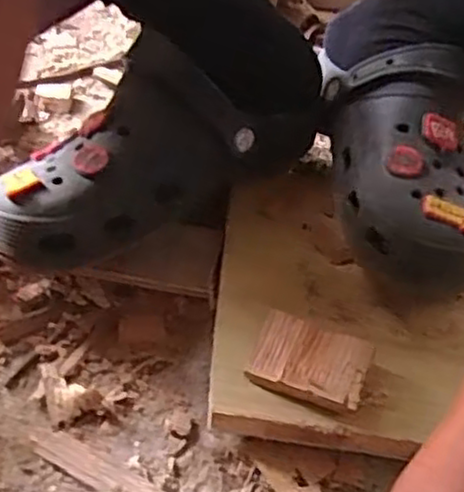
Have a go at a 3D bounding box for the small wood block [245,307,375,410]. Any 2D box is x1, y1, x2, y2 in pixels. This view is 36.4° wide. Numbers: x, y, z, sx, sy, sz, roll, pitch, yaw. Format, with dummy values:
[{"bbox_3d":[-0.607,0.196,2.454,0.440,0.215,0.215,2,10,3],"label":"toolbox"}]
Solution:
[{"bbox_3d":[0.043,0.060,0.388,0.061,0.013,0.046,21,50,13],"label":"small wood block"}]

